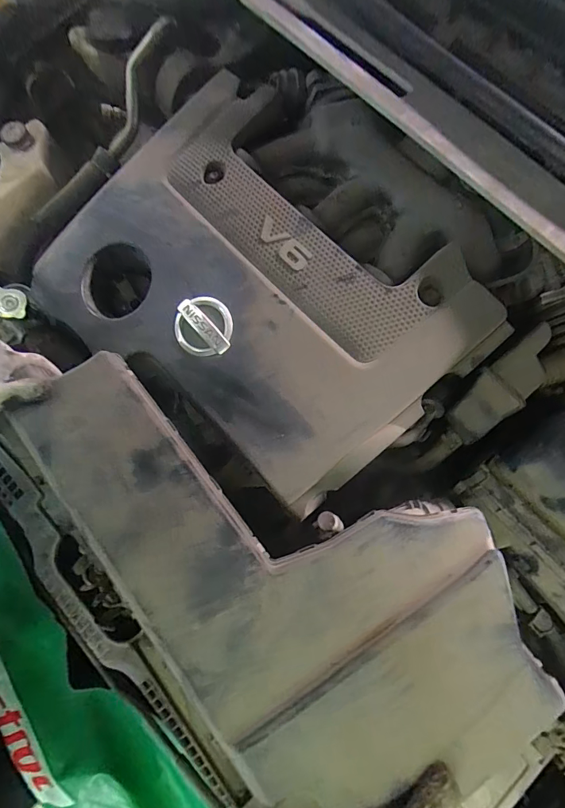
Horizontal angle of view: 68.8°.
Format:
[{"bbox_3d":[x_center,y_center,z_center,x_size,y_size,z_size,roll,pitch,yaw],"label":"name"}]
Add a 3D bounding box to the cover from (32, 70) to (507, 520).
[{"bbox_3d":[-0.042,-0.150,0.493,0.510,0.073,0.359,41,80,9],"label":"cover"}]

